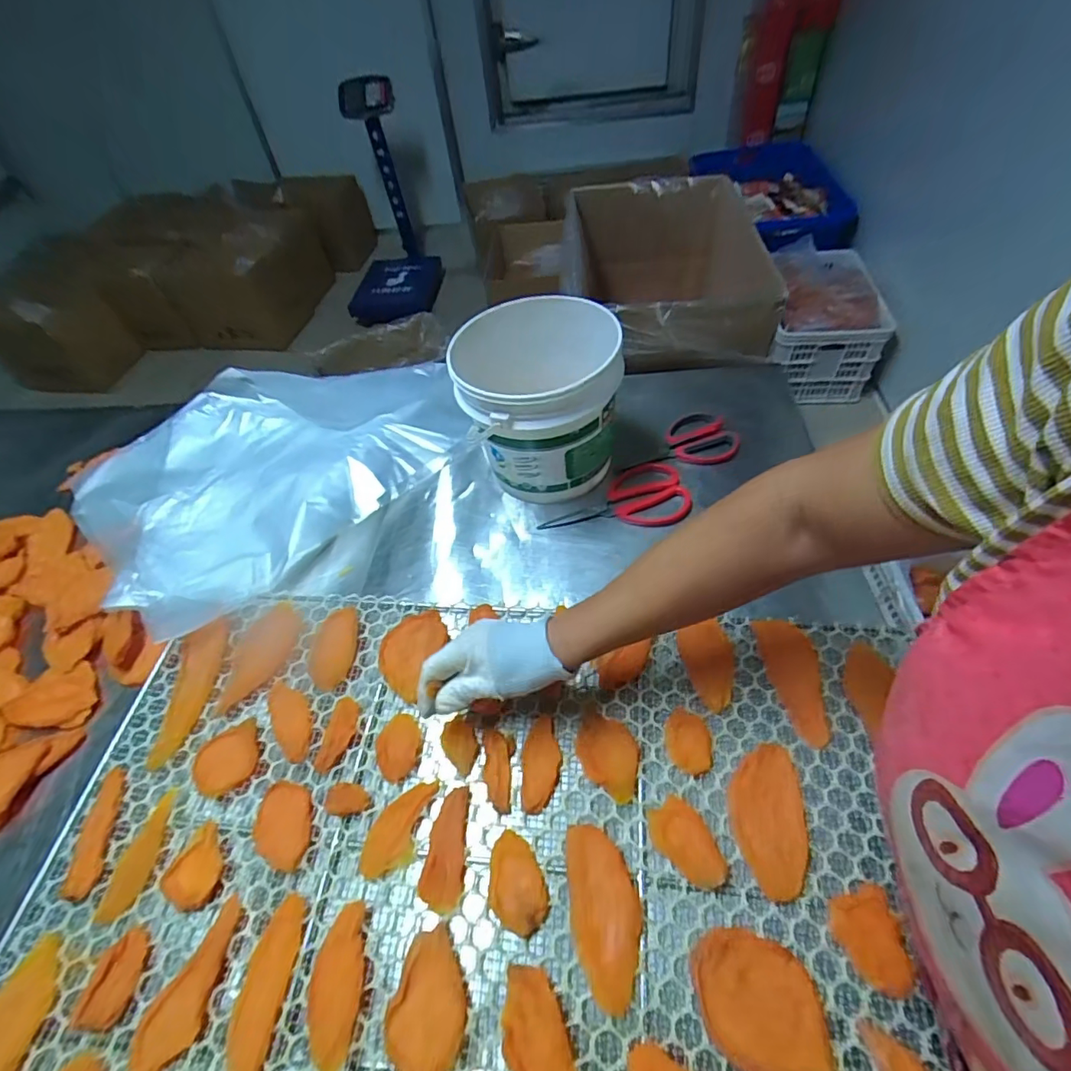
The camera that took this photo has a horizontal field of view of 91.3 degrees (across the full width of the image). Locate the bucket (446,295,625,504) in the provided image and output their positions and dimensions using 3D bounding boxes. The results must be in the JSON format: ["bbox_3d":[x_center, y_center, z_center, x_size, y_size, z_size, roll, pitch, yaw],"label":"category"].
[{"bbox_3d":[0.007,-0.158,0.644,0.176,0.179,0.170,-5,50,6],"label":"bucket"}]

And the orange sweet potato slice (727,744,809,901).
[{"bbox_3d":[0.194,0.233,0.438,0.059,0.004,0.112,3,53,8],"label":"orange sweet potato slice"}]

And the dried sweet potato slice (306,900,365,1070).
[{"bbox_3d":[-0.149,0.337,0.394,0.037,0.015,0.094,-8,52,0],"label":"dried sweet potato slice"}]

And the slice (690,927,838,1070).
[{"bbox_3d":[0.157,0.328,0.367,0.086,0.011,0.081,-3,53,4],"label":"slice"}]

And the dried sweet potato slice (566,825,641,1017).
[{"bbox_3d":[0.053,0.289,0.404,0.051,0.010,0.114,-5,52,2],"label":"dried sweet potato slice"}]

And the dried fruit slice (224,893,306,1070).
[{"bbox_3d":[-0.208,0.342,0.398,0.040,0.008,0.111,1,53,7],"label":"dried fruit slice"}]

